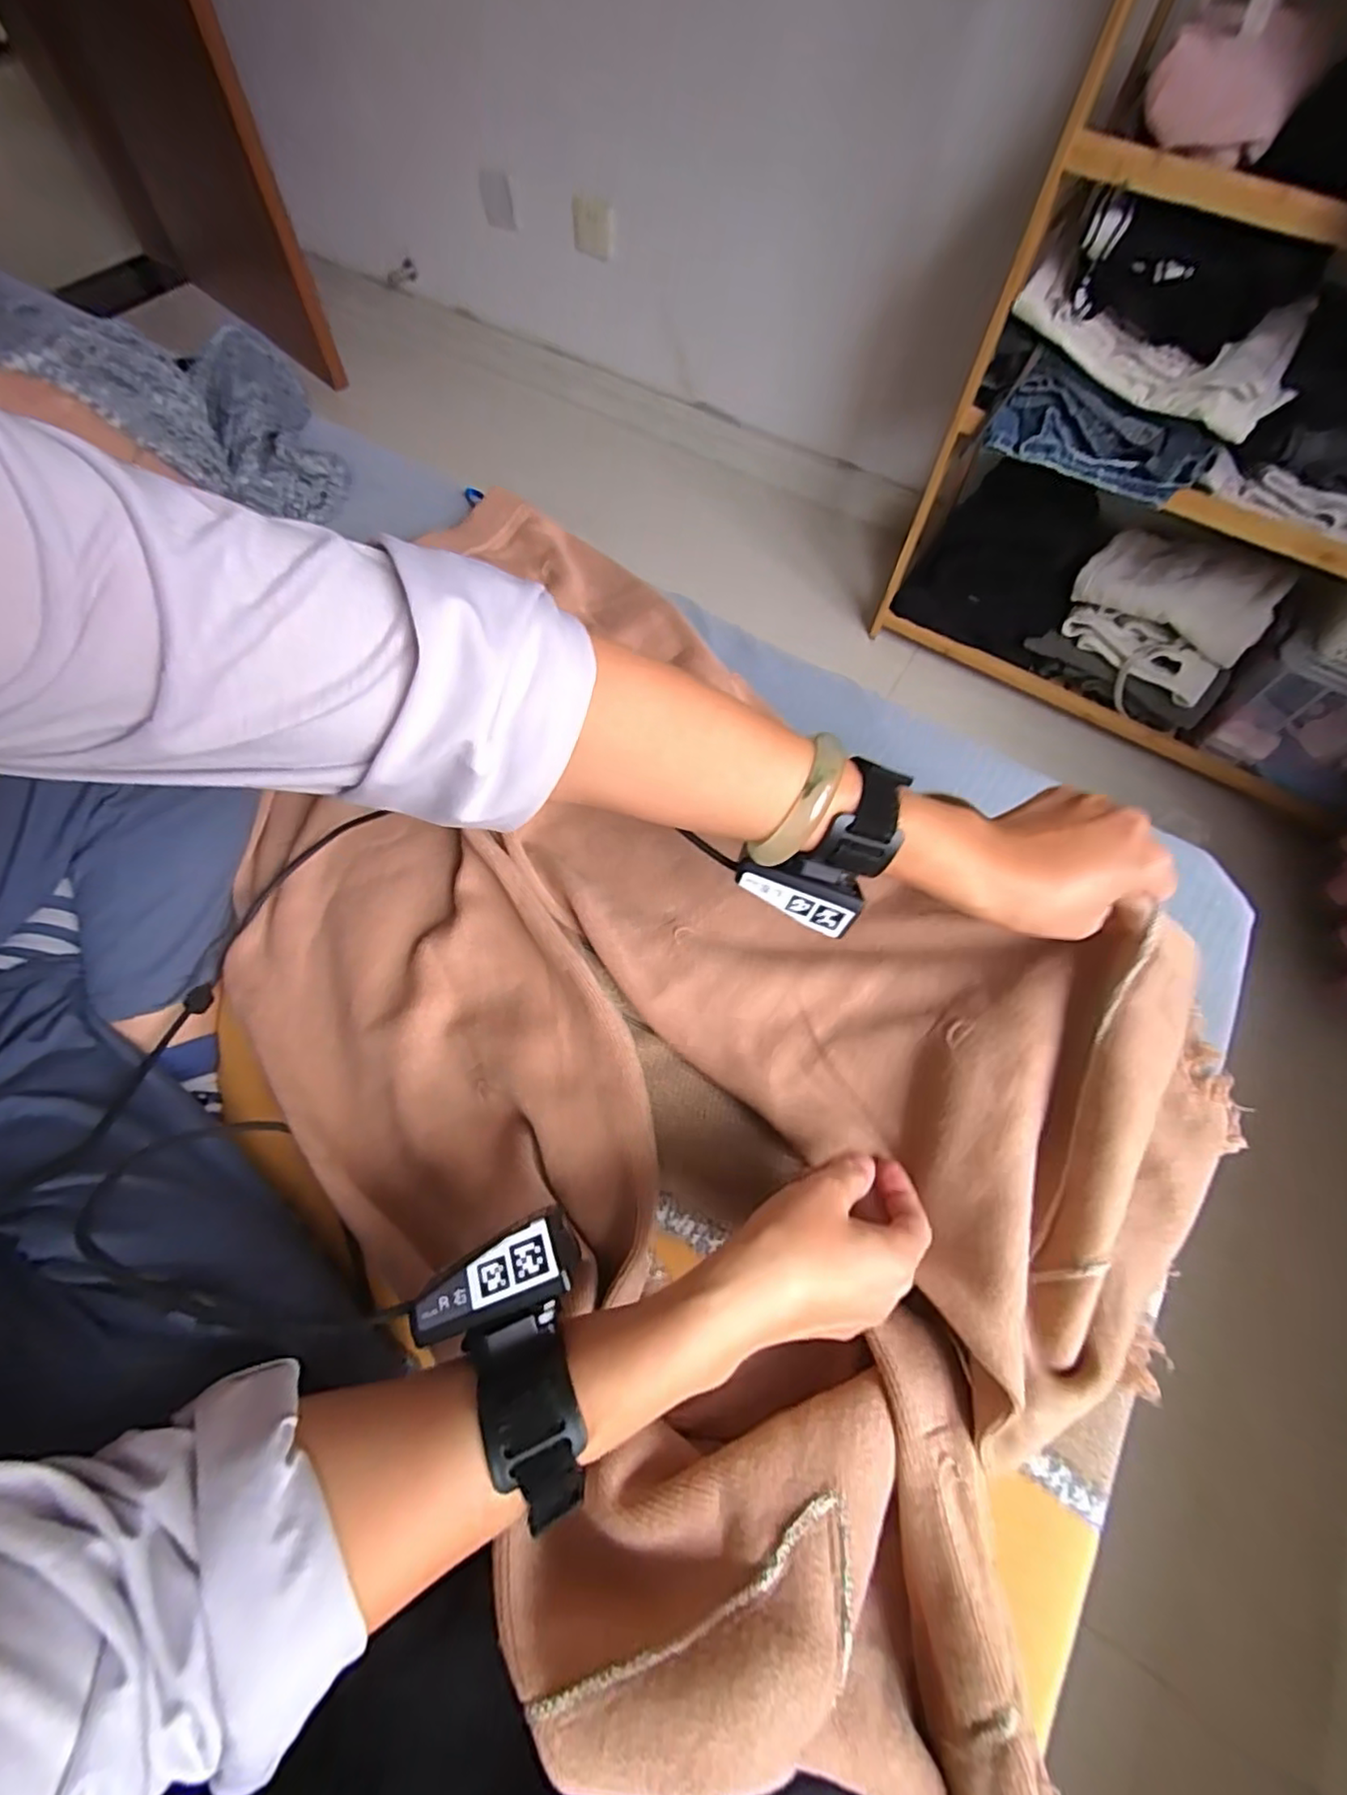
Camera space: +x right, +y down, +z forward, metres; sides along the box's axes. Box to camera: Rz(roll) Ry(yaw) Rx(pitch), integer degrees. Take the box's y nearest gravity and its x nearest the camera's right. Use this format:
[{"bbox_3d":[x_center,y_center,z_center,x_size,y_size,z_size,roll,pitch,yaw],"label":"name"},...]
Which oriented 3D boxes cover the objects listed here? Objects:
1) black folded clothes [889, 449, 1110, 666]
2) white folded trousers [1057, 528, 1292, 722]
[{"bbox_3d":[0.608,-0.626,1.186,0.279,0.208,0.215,27,66,11],"label":"black folded clothes"},{"bbox_3d":[0.822,-0.484,1.075,0.278,0.152,0.193,40,69,16],"label":"white folded trousers"}]

